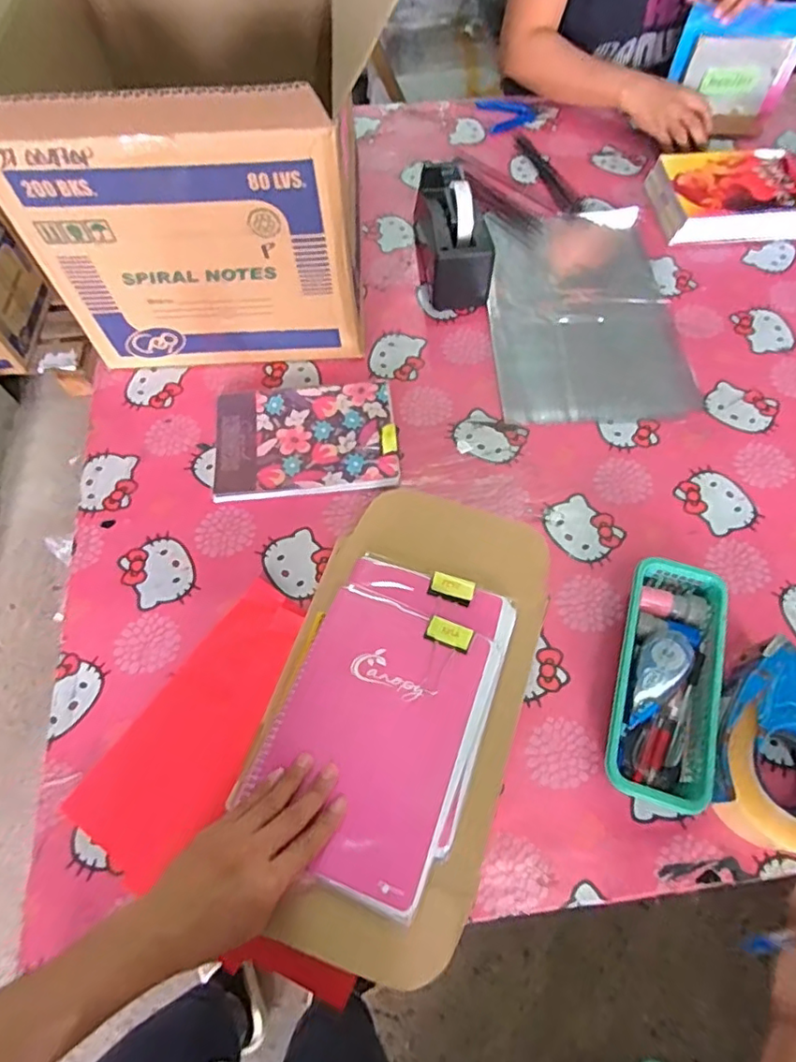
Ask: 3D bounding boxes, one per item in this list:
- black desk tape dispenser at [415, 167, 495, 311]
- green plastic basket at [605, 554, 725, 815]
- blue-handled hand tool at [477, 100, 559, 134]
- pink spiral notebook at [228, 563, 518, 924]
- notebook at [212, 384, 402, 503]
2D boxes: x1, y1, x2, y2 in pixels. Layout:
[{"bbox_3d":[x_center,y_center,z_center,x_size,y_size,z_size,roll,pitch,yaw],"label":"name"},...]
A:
[{"bbox_3d":[0.066,-0.413,0.783,0.075,0.115,0.206,-10,63,-4],"label":"black desk tape dispenser"},{"bbox_3d":[0.249,0.139,0.545,0.088,0.054,0.221,17,64,9],"label":"green plastic basket"},{"bbox_3d":[0.204,-0.737,1.031,0.145,0.009,0.099,17,64,9],"label":"blue-handled hand tool"},{"bbox_3d":[-0.013,0.150,0.483,0.166,0.021,0.256,17,64,10],"label":"pink spiral notebook"},{"bbox_3d":[-0.110,-0.111,0.695,0.211,0.015,0.153,-5,63,-2],"label":"notebook"}]

